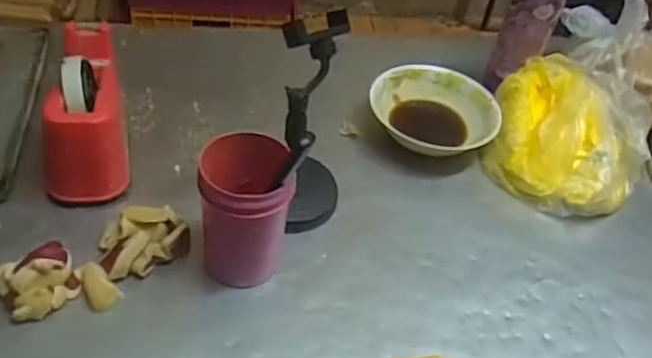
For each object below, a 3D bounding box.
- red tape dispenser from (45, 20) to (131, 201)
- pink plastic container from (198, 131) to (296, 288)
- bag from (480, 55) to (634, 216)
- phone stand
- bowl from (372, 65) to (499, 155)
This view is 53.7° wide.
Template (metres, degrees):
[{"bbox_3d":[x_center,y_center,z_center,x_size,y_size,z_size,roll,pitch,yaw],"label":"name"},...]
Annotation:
[{"bbox_3d":[-0.266,-0.079,0.730,0.078,0.113,0.203,1,45,-8],"label":"red tape dispenser"},{"bbox_3d":[-0.079,0.031,0.643,0.081,0.128,0.097,1,45,-8],"label":"pink plastic container"},{"bbox_3d":[0.307,-0.055,0.829,0.187,0.104,0.188,20,46,11],"label":"bag"},{"bbox_3d":[-0.012,-0.058,0.693,0.082,0.223,0.109,-7,47,-15],"label":"phone stand"},{"bbox_3d":[0.138,-0.091,0.871,0.168,0.052,0.135,-2,46,-10],"label":"bowl"}]

